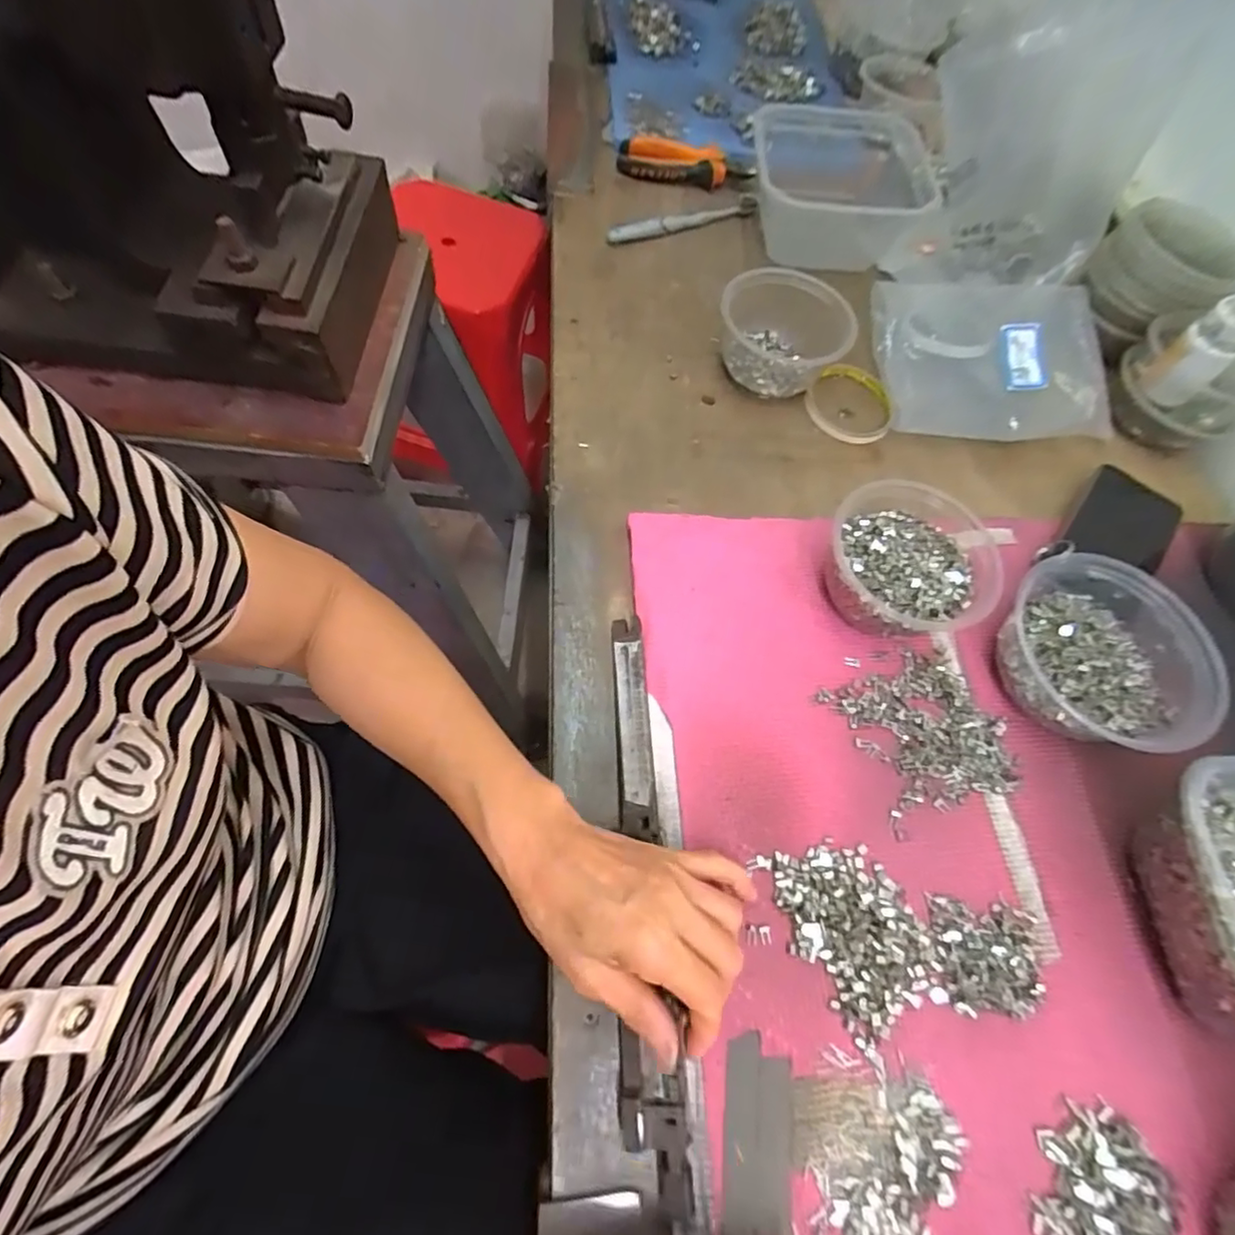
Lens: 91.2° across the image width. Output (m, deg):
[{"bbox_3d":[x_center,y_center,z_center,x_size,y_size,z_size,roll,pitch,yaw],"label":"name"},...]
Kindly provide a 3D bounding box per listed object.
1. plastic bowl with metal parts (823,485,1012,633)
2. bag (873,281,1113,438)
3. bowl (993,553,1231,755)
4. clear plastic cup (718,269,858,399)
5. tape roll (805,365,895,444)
[{"bbox_3d":[0.206,-0.035,0.437,0.114,0.058,0.110,1,65,-3],"label":"plastic bowl with metal parts"},{"bbox_3d":[0.351,-0.254,0.573,0.210,0.032,0.177,0,65,-4],"label":"bag"},{"bbox_3d":[0.335,0.026,0.415,0.127,0.060,0.138,-3,64,-7],"label":"bowl"},{"bbox_3d":[0.147,-0.251,0.539,0.116,0.058,0.093,13,64,1],"label":"clear plastic cup"},{"bbox_3d":[0.212,-0.198,0.555,0.079,0.016,0.082,1,65,-3],"label":"tape roll"}]

